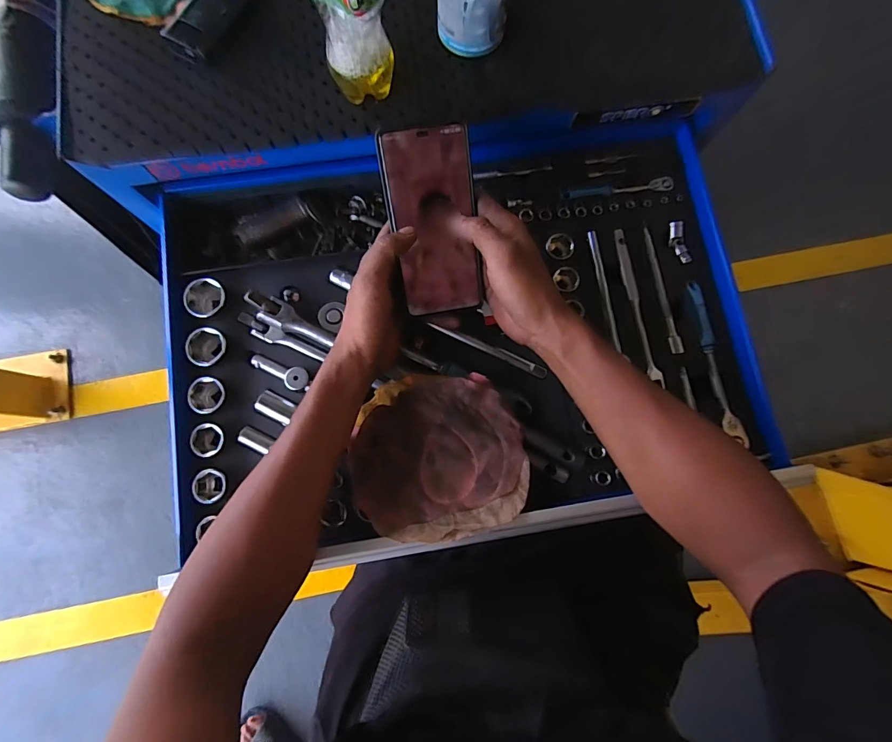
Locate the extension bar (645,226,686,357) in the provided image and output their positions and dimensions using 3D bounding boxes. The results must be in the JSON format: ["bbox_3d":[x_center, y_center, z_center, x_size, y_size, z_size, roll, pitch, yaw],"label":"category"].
[{"bbox_3d":[0.237,-0.089,0.460,0.013,0.013,0.143,-10,81,0],"label":"extension bar"}]

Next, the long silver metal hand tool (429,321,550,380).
[{"bbox_3d":[0.045,-0.024,0.444,0.132,0.009,0.011,25,77,6],"label":"long silver metal hand tool"}]

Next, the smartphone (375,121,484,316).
[{"bbox_3d":[-0.009,-0.133,0.384,0.077,0.009,0.159,-11,114,-3],"label":"smartphone"}]

